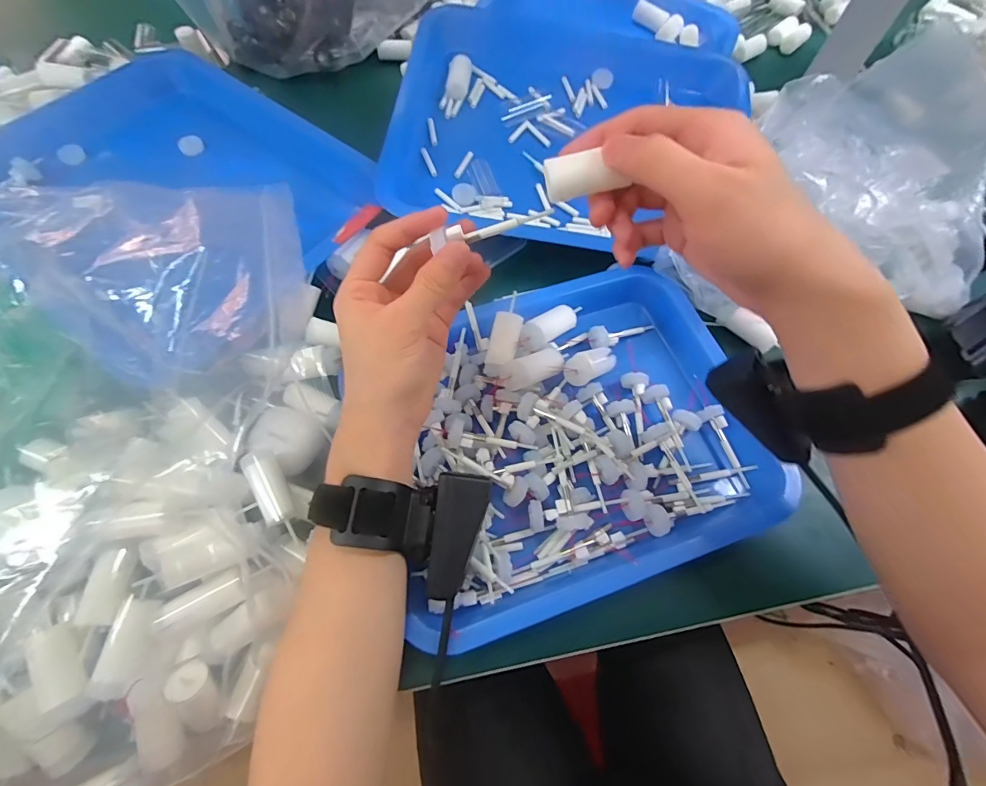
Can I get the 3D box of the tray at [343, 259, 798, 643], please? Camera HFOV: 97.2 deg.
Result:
[{"bbox_3d":[0.052,0.022,0.318,0.262,0.042,0.229,-17,68,-9],"label":"tray"}]

